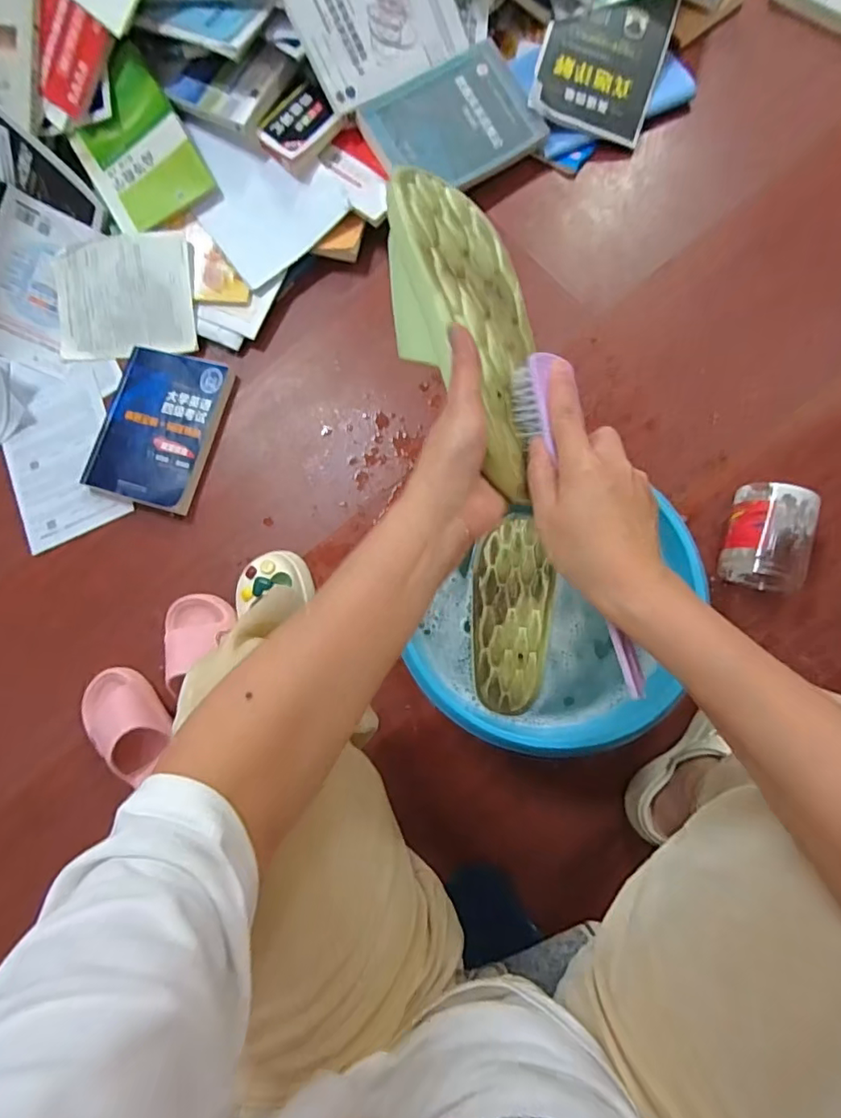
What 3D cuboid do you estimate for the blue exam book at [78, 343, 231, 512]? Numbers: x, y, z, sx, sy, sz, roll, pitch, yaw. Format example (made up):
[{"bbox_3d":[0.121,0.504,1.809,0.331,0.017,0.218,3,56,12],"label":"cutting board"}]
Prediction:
[{"bbox_3d":[-0.429,-0.214,0.874,0.188,0.028,0.247,16,82,9],"label":"blue exam book"}]

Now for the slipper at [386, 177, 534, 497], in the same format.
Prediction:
[{"bbox_3d":[0.028,-0.158,0.407,0.114,0.067,0.252,-10,82,-37],"label":"slipper"}]

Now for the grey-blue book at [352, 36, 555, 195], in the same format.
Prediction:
[{"bbox_3d":[0.051,-0.691,0.854,0.251,0.026,0.183,-32,93,-7],"label":"grey-blue book"}]

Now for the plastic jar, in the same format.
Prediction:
[{"bbox_3d":[0.458,-0.030,0.722,0.092,0.105,0.129,16,82,9],"label":"plastic jar"}]

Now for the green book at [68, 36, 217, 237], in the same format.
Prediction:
[{"bbox_3d":[-0.455,-0.653,0.864,0.171,0.017,0.216,-32,100,8],"label":"green book"}]

